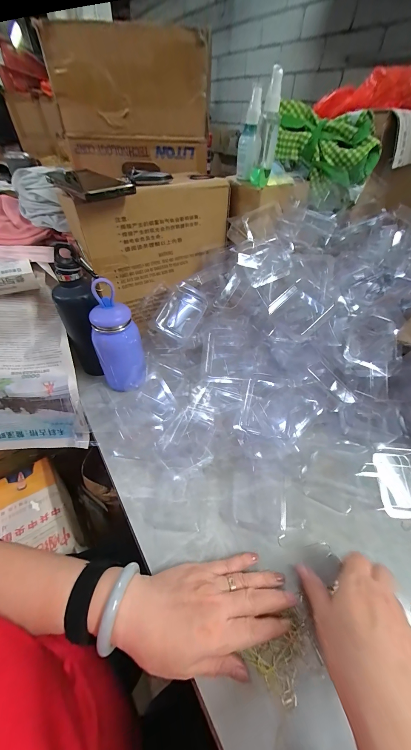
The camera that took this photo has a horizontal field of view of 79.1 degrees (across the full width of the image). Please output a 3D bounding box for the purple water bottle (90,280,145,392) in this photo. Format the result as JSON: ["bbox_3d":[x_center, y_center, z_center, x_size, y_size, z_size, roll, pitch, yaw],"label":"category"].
[{"bbox_3d":[-0.142,-0.051,0.414,0.072,0.179,0.060,10,47,6],"label":"purple water bottle"}]

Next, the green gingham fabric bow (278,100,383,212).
[{"bbox_3d":[0.217,-0.409,0.469,0.193,0.124,0.101,13,47,8],"label":"green gingham fabric bow"}]

